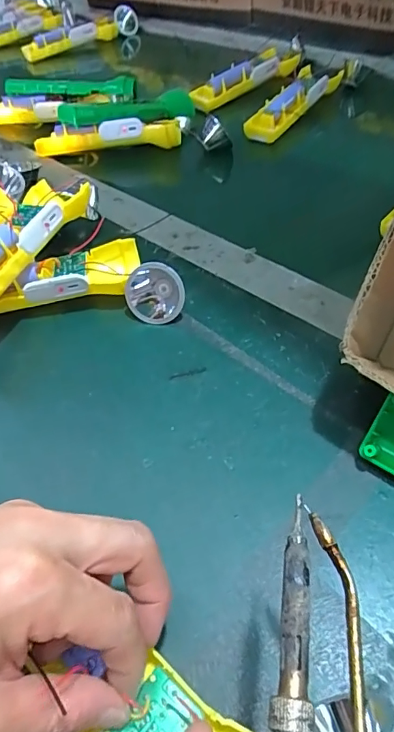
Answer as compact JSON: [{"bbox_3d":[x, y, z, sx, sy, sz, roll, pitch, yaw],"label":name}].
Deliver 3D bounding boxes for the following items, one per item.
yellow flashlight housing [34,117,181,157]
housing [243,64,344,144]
[{"bbox_3d":[-0.106,-0.264,0.560,0.169,0.045,0.024,1,48,6],"label":"yellow flashlight housing"},{"bbox_3d":[0.123,-0.326,0.600,0.051,0.047,0.182,25,57,25],"label":"housing"}]

